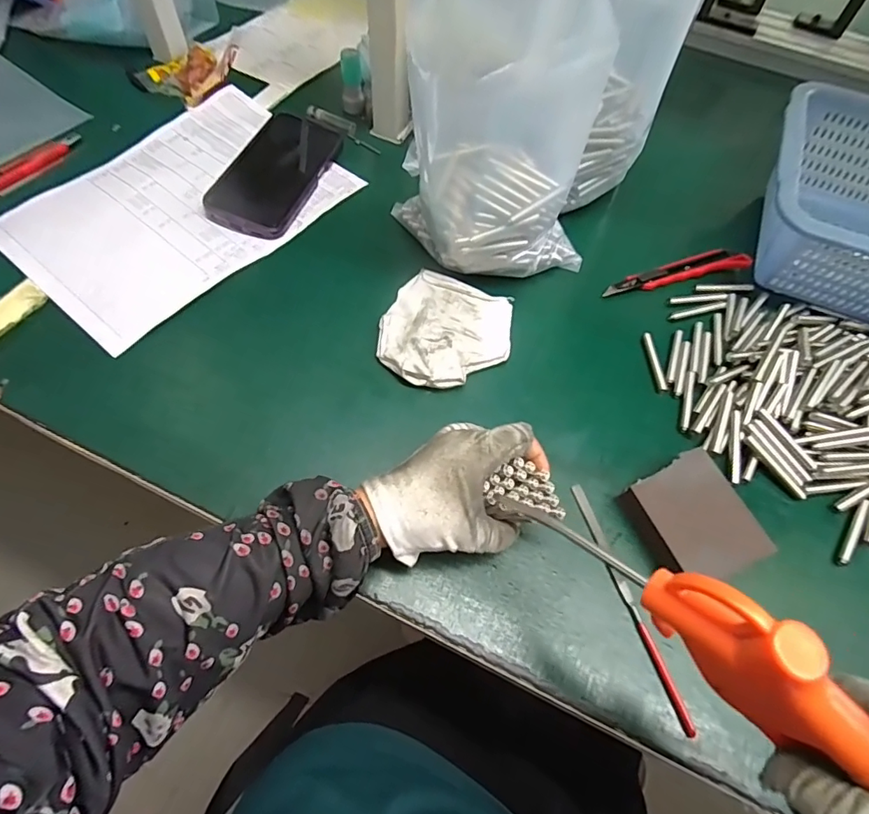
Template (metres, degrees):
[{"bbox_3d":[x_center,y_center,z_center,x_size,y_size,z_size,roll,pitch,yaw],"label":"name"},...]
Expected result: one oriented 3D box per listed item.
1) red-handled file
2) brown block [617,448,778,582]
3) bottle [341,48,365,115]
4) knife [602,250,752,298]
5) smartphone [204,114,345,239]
[{"bbox_3d":[0.126,0.124,0.328,0.008,0.004,0.159,-14,61,-13],"label":"red-handled file"},{"bbox_3d":[0.176,0.078,0.343,0.070,0.031,0.077,-19,62,-16],"label":"brown block"},{"bbox_3d":[-0.091,-0.359,0.553,0.022,0.058,0.019,-6,59,-8],"label":"bottle"},{"bbox_3d":[0.228,-0.128,0.474,0.148,0.013,0.026,-11,60,-11],"label":"knife"},{"bbox_3d":[-0.156,-0.235,0.497,0.079,0.015,0.170,17,59,5],"label":"smartphone"}]

